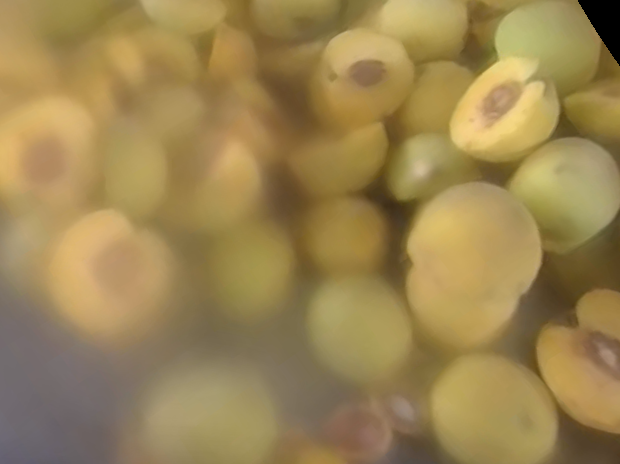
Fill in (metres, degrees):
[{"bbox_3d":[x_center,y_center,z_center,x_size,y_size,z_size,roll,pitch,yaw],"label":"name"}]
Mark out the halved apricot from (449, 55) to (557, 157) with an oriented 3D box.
[{"bbox_3d":[0.120,-0.074,0.376,0.023,0.063,0.067,30,39,-30],"label":"halved apricot"}]

